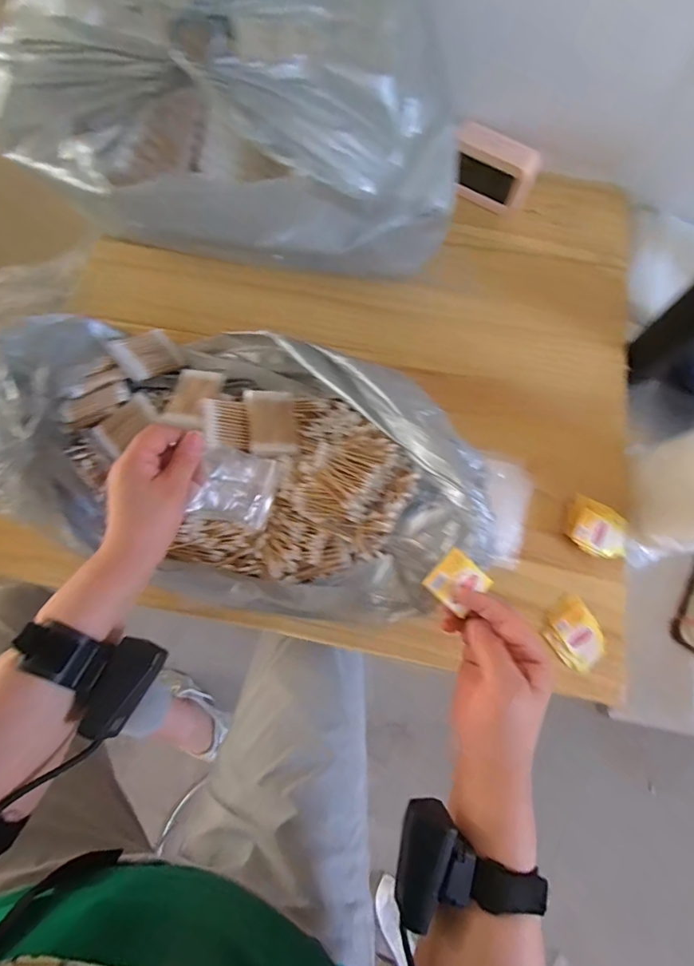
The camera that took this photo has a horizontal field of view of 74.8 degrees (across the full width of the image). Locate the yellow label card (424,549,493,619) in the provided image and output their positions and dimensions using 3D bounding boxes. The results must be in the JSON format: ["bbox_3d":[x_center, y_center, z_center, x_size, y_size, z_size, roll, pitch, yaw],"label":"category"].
[{"bbox_3d":[0.089,0.080,0.363,0.042,0.007,0.040,45,80,0],"label":"yellow label card"}]

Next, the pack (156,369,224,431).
[{"bbox_3d":[-0.179,-0.097,0.523,0.051,0.013,0.073,14,71,3],"label":"pack"}]

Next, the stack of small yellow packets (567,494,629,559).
[{"bbox_3d":[0.294,0.054,0.531,0.071,0.014,0.058,27,72,7],"label":"stack of small yellow packets"}]

